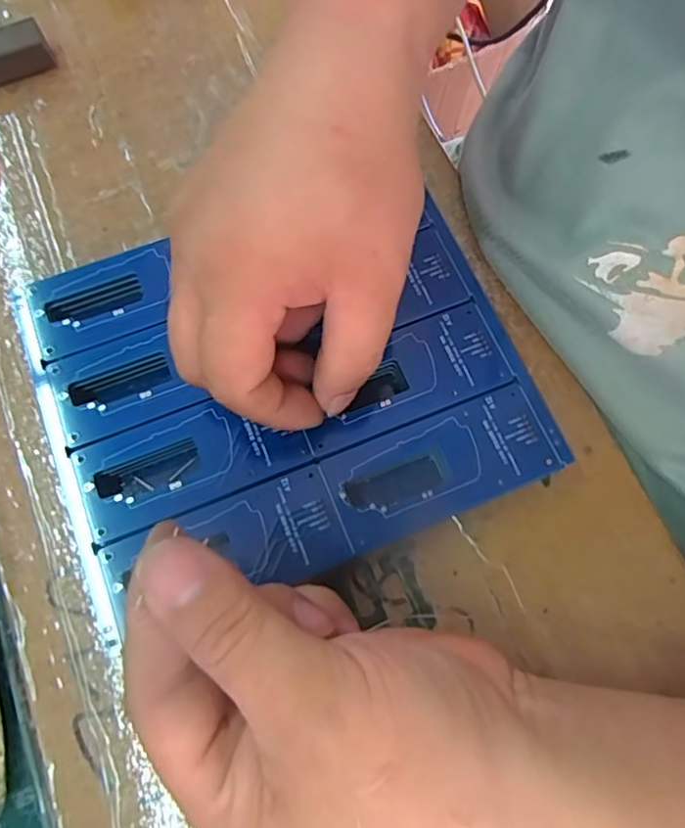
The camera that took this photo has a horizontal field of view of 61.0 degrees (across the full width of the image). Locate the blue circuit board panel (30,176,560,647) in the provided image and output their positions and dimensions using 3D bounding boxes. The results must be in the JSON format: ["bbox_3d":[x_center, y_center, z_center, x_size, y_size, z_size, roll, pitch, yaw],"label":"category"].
[{"bbox_3d":[-0.027,-0.016,0.244,0.195,0.004,0.158,-21,74,-7],"label":"blue circuit board panel"}]

